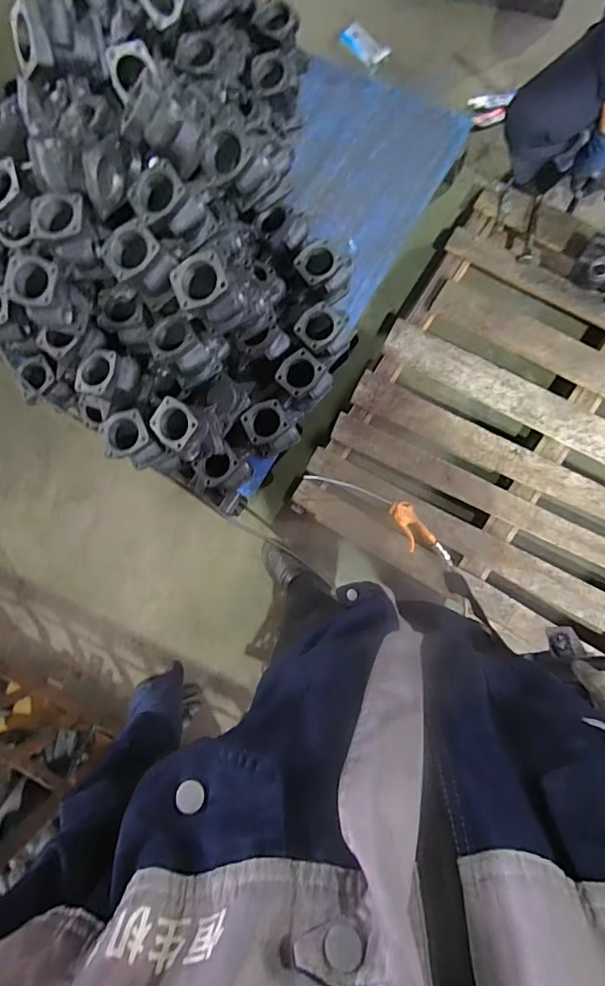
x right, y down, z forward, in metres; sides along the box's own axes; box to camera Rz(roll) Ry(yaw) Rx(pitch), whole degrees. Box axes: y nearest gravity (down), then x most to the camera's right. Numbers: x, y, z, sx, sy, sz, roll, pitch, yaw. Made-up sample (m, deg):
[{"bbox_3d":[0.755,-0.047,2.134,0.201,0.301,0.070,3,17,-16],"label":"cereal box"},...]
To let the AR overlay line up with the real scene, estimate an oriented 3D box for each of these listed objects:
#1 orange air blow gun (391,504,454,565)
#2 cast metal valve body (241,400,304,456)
[{"bbox_3d":[0.292,0.106,1.188,0.073,0.032,0.195,-34,84,4],"label":"orange air blow gun"},{"bbox_3d":[-0.071,-0.165,1.202,0.135,0.127,0.113,-13,85,6],"label":"cast metal valve body"}]

